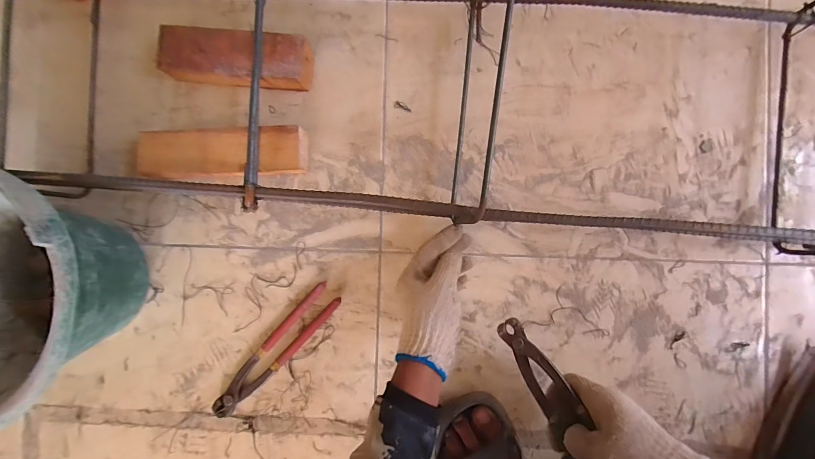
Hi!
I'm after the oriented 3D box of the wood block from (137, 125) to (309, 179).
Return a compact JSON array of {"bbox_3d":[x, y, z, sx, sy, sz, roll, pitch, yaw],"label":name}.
[{"bbox_3d":[-0.253,-0.101,0.478,0.233,0.041,0.067,-2,89,3],"label":"wood block"}]

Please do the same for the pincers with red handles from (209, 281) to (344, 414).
[{"bbox_3d":[-0.182,0.166,0.481,0.042,0.015,0.223,43,91,3],"label":"pincers with red handles"}]

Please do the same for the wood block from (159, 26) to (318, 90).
[{"bbox_3d":[-0.232,-0.231,0.481,0.198,0.044,0.068,7,89,3],"label":"wood block"}]

